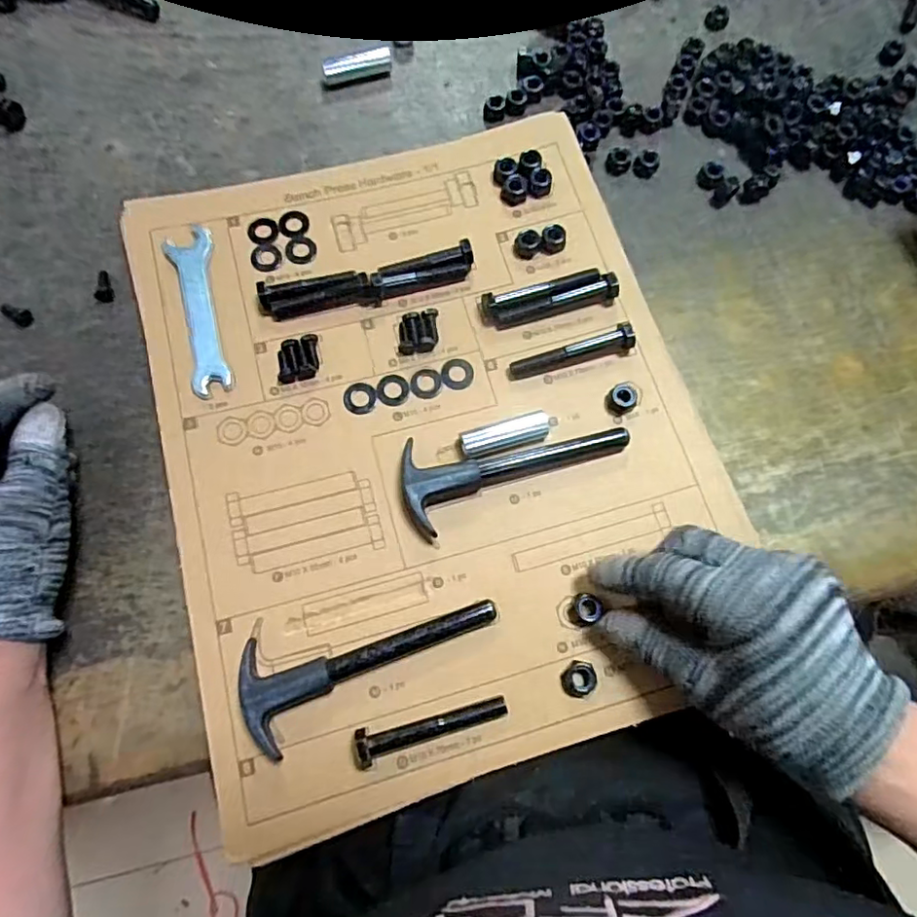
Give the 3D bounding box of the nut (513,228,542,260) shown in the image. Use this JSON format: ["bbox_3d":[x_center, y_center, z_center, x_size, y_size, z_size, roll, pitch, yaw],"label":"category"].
[{"bbox_3d":[0.044,-0.138,0.371,0.016,0.013,0.013,19,73,5],"label":"nut"}]

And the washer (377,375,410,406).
[{"bbox_3d":[-0.039,-0.041,0.346,0.019,0.004,0.020,1,72,-1],"label":"washer"}]

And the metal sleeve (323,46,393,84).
[{"bbox_3d":[-0.074,-0.287,0.423,0.051,0.016,0.014,-19,73,-7],"label":"metal sleeve"}]

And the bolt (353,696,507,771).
[{"bbox_3d":[-0.013,0.131,0.284,0.075,0.019,0.016,-15,73,-6],"label":"bolt"}]

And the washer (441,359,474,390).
[{"bbox_3d":[-0.001,-0.052,0.350,0.020,0.004,0.020,0,72,-1],"label":"washer"}]

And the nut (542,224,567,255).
[{"bbox_3d":[0.061,-0.139,0.368,0.015,0.011,0.013,0,72,-1],"label":"nut"}]

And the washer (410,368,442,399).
[{"bbox_3d":[-0.020,-0.046,0.347,0.019,0.004,0.019,0,72,-1],"label":"washer"}]

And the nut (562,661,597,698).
[{"bbox_3d":[0.062,0.113,0.297,0.016,0.005,0.018,40,76,11],"label":"nut"}]

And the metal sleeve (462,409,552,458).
[{"bbox_3d":[0.027,-0.013,0.333,0.051,0.012,0.016,-17,73,-6],"label":"metal sleeve"}]

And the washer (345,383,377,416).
[{"bbox_3d":[-0.058,-0.036,0.343,0.019,0.004,0.020,0,72,-1],"label":"washer"}]

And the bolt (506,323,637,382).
[{"bbox_3d":[0.067,-0.065,0.346,0.074,0.019,0.015,-15,73,-6],"label":"bolt"}]

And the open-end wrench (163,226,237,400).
[{"bbox_3d":[-0.157,-0.092,0.355,0.028,0.004,0.113,-17,73,-6],"label":"open-end wrench"}]

